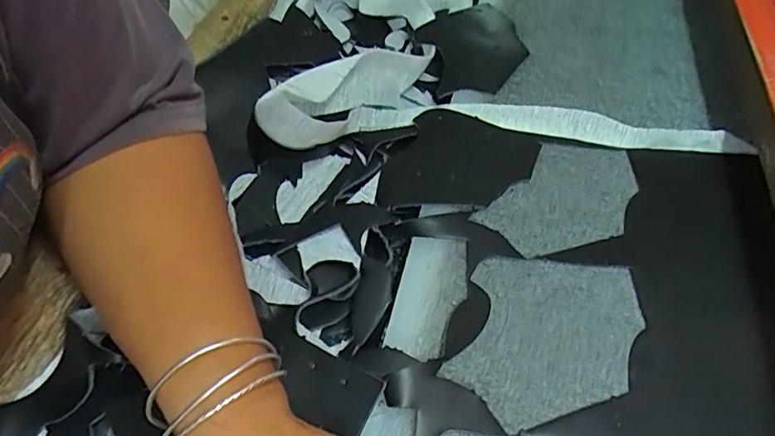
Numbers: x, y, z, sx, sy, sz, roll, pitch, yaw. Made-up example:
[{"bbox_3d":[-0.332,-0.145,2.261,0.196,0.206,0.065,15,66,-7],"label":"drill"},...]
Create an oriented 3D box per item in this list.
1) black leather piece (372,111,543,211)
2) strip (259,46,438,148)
[{"bbox_3d":[0.057,-0.046,0.400,0.120,0.012,0.098,5,52,2],"label":"black leather piece"},{"bbox_3d":[-0.033,-0.110,0.427,0.064,0.051,0.182,33,46,22],"label":"strip"}]

